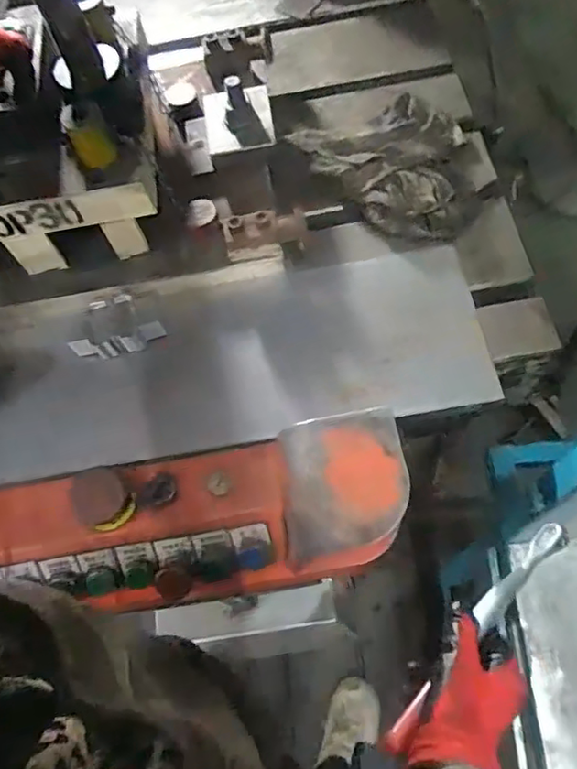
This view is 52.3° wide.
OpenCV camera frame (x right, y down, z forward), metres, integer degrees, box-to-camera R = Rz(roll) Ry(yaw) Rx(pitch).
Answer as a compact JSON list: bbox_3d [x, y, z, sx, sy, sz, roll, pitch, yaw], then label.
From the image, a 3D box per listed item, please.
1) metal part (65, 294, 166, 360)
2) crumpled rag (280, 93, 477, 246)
[{"bbox_3d":[-0.193,-0.067,0.659,0.099,0.033,0.061,-14,66,-3],"label":"metal part"},{"bbox_3d":[0.136,-0.269,0.708,0.192,0.057,0.220,-22,67,-6],"label":"crumpled rag"}]

